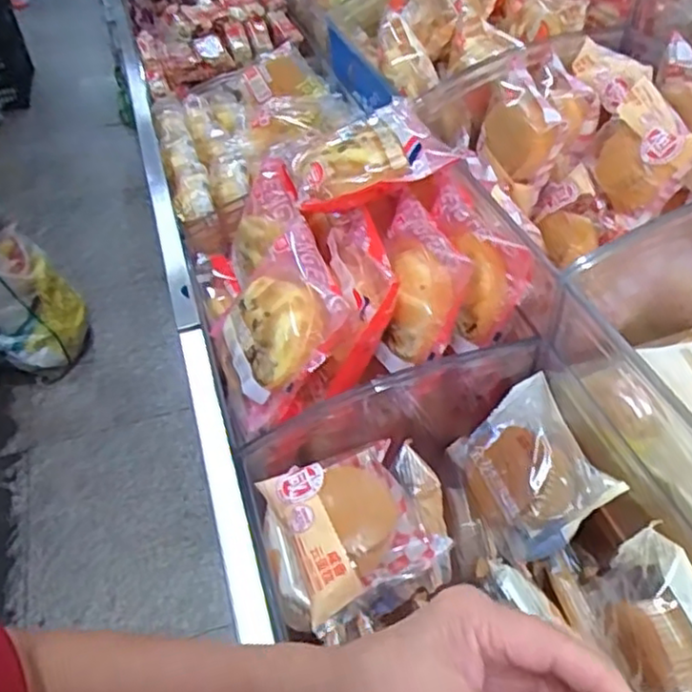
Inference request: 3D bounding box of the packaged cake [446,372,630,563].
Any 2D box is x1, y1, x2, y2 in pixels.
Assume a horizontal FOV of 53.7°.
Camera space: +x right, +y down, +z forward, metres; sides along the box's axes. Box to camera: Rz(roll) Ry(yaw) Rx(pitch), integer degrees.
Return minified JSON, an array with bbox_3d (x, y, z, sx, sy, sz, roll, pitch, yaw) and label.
[{"bbox_3d":[0.134,0.090,0.503,0.096,0.046,0.116,-33,41,12],"label":"packaged cake"}]

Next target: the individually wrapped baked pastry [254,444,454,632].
[{"bbox_3d":[0.003,0.125,0.485,0.101,0.055,0.106,-21,46,-18],"label":"individually wrapped baked pastry"}]

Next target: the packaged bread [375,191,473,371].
[{"bbox_3d":[0.063,-0.059,0.550,0.065,0.079,0.134,3,44,7],"label":"packaged bread"}]

